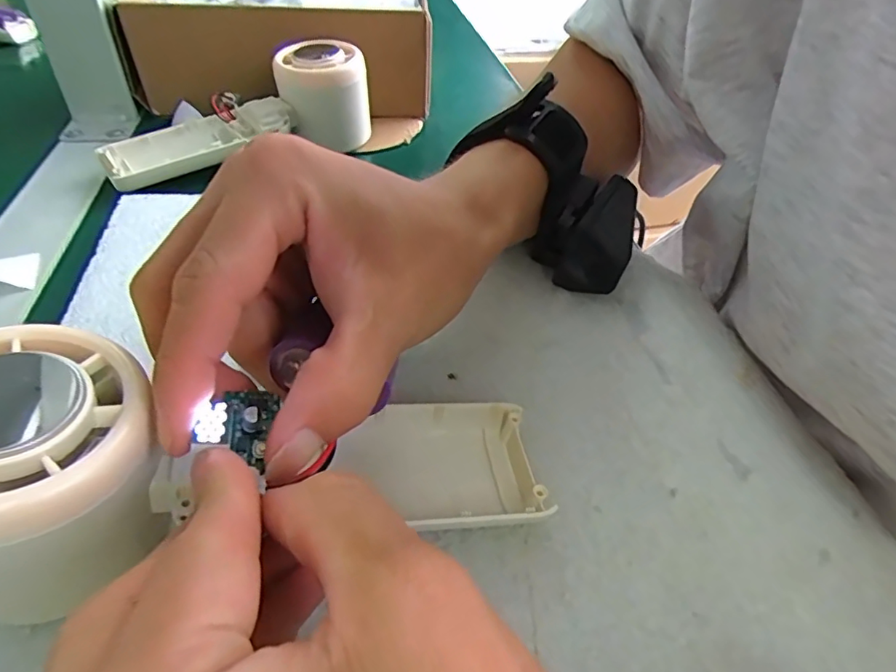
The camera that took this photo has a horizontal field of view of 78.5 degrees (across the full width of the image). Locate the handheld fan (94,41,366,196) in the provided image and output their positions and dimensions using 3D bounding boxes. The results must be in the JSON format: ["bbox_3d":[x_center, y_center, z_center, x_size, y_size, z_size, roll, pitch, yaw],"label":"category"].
[{"bbox_3d":[-0.122,-0.128,0.340,0.159,0.054,0.062,-27,51,-10],"label":"handheld fan"}]

